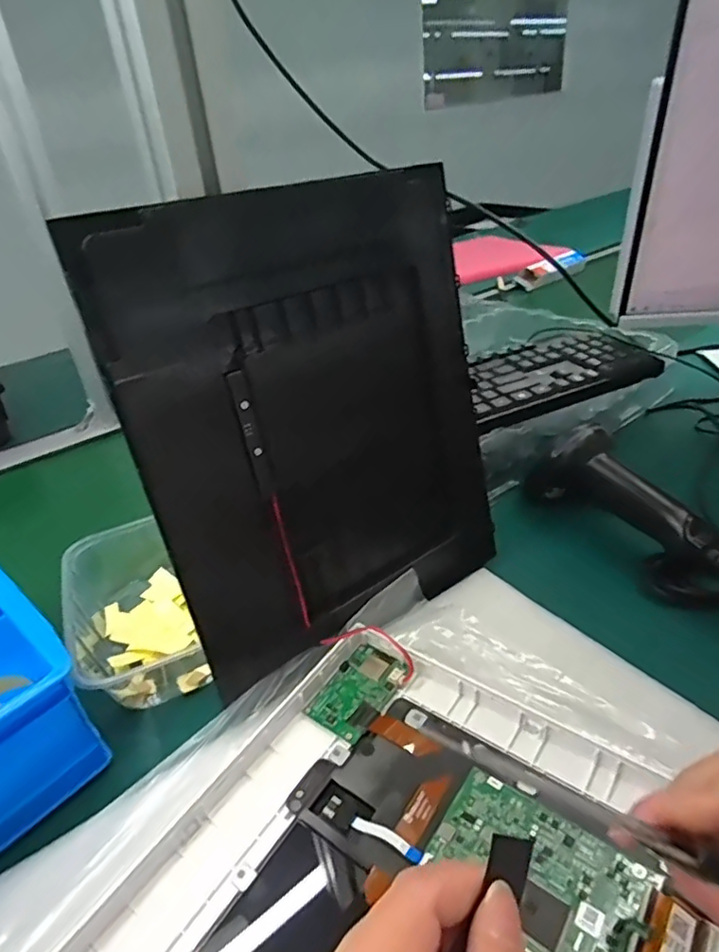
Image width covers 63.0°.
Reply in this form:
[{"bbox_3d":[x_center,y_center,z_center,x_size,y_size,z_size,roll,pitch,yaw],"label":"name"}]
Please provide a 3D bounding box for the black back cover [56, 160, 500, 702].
[{"bbox_3d":[-0.014,-0.033,0.364,0.242,0.281,0.014,-25,24,-30],"label":"black back cover"}]

